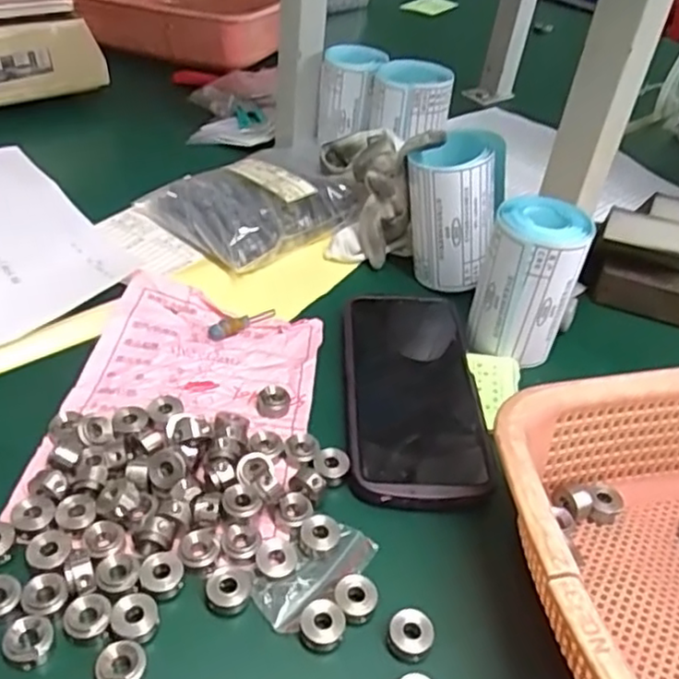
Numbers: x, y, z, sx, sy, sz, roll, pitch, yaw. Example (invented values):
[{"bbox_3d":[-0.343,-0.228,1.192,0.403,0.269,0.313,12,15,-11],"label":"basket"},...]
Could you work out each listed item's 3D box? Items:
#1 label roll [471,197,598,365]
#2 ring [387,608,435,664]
[{"bbox_3d":[0.123,-0.037,0.437,0.056,0.096,0.057,3,40,-3],"label":"label roll"},{"bbox_3d":[0.032,0.131,0.298,0.019,0.012,0.018,3,40,-3],"label":"ring"}]

